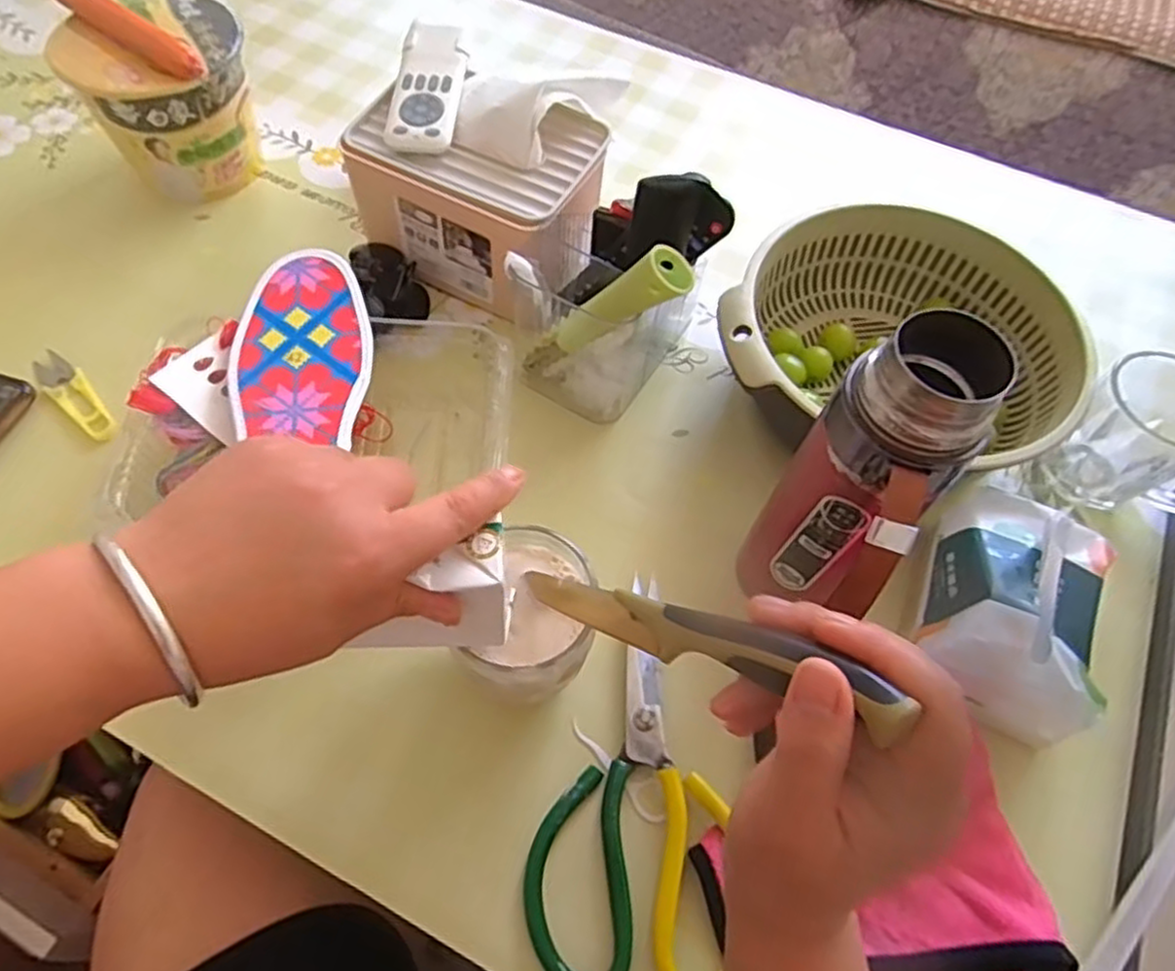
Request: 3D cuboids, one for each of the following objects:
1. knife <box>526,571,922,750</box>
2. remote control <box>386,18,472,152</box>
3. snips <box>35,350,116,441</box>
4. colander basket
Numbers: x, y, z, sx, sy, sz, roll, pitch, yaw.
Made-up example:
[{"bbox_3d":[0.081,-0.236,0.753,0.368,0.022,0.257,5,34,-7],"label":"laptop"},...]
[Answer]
[{"bbox_3d":[0.035,0.059,0.292,0.018,0.018,0.194,-44,29,-27],"label":"knife"},{"bbox_3d":[-0.112,-0.286,0.512,0.046,0.009,0.115,4,70,-1],"label":"remote control"},{"bbox_3d":[-0.353,-0.062,0.496,0.025,0.008,0.095,-37,69,-22],"label":"snips"},{"bbox_3d":[0.210,-0.096,0.506,0.227,0.075,0.223,21,61,8],"label":"colander basket"}]

